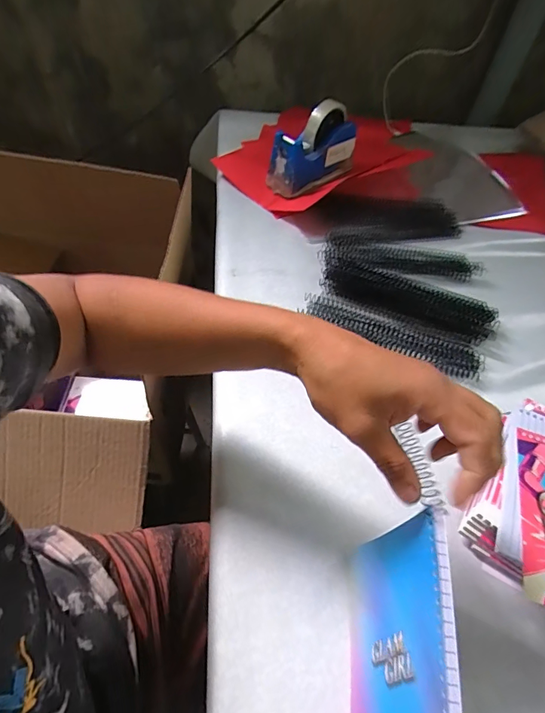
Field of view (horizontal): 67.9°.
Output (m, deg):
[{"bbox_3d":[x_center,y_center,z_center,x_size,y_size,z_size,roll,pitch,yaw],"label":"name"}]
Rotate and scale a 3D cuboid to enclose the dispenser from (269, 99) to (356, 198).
[{"bbox_3d":[0.069,-0.337,0.654,0.156,0.104,0.056,-36,64,-28],"label":"dispenser"}]

